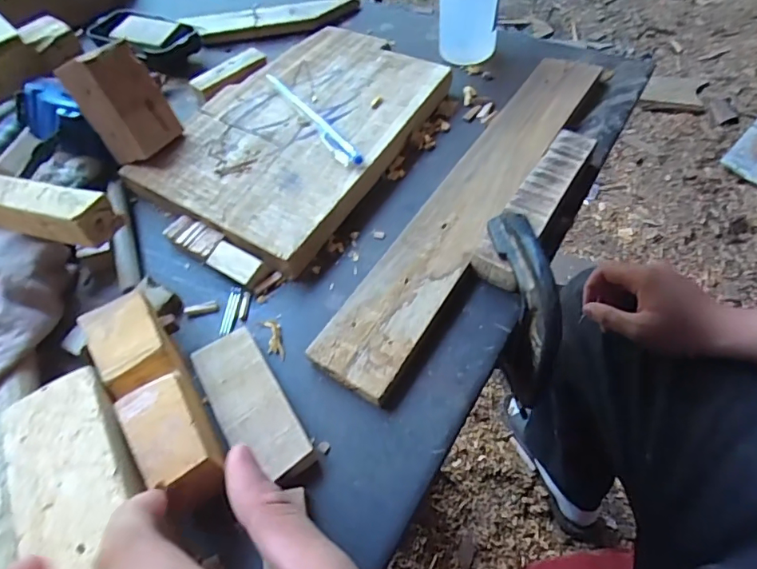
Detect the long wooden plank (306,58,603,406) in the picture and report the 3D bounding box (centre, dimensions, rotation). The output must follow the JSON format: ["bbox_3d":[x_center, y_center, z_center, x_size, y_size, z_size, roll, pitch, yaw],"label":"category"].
[{"bbox_3d":[0.066,-0.063,0.319,0.047,0.009,0.311,27,59,20],"label":"long wooden plank"}]

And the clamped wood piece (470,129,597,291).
[{"bbox_3d":[0.097,-0.052,0.300,0.028,0.014,0.126,26,57,20],"label":"clamped wood piece"}]

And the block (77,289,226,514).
[{"bbox_3d":[-0.105,0.051,0.233,0.032,0.027,0.111,-31,57,-20],"label":"block"}]

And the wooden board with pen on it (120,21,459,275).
[{"bbox_3d":[-0.058,-0.121,0.358,0.159,0.017,0.220,24,56,19],"label":"wooden board with pen on it"}]

